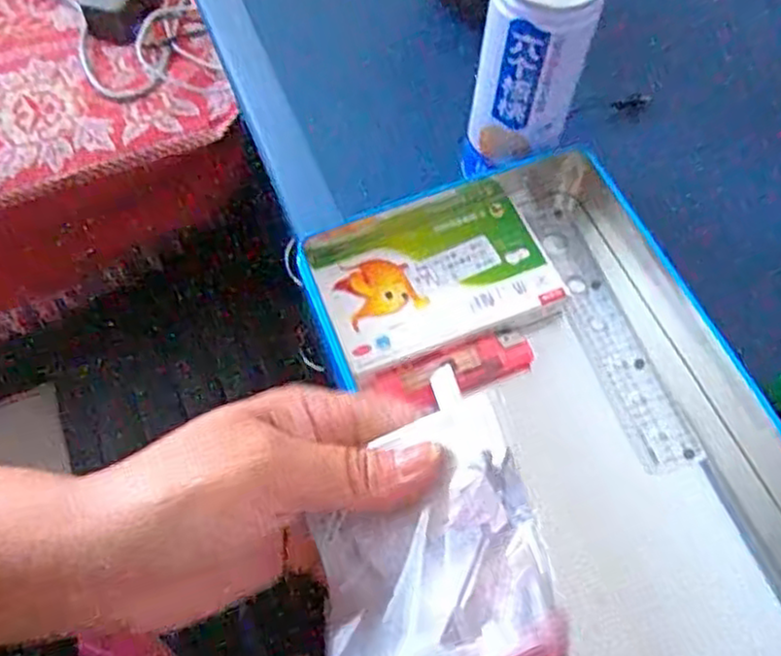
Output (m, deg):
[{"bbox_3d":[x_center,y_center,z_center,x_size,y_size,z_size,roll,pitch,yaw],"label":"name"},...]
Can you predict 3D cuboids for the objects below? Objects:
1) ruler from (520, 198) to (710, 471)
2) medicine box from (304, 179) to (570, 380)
[{"bbox_3d":[0.111,-0.004,0.376,0.031,0.004,0.165,-14,63,-11],"label":"ruler"},{"bbox_3d":[0.023,-0.030,0.373,0.116,0.022,0.082,-15,63,-12],"label":"medicine box"}]

